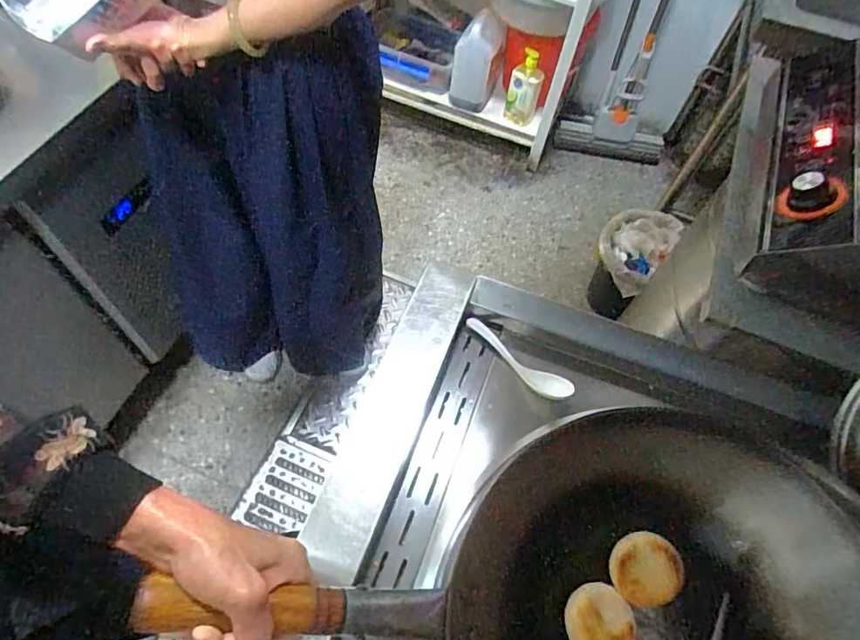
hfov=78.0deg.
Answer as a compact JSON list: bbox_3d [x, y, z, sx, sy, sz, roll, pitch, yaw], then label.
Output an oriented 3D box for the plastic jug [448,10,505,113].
[{"bbox_3d":[0.153,-0.825,1.730,0.160,0.274,0.109,10,60,1],"label":"plastic jug"}]

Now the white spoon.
[{"bbox_3d":[0.110,0.052,0.687,0.160,0.033,0.034,37,64,16],"label":"white spoon"}]

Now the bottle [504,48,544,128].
[{"bbox_3d":[0.307,-0.746,1.715,0.105,0.223,0.066,14,60,4],"label":"bottle"}]

